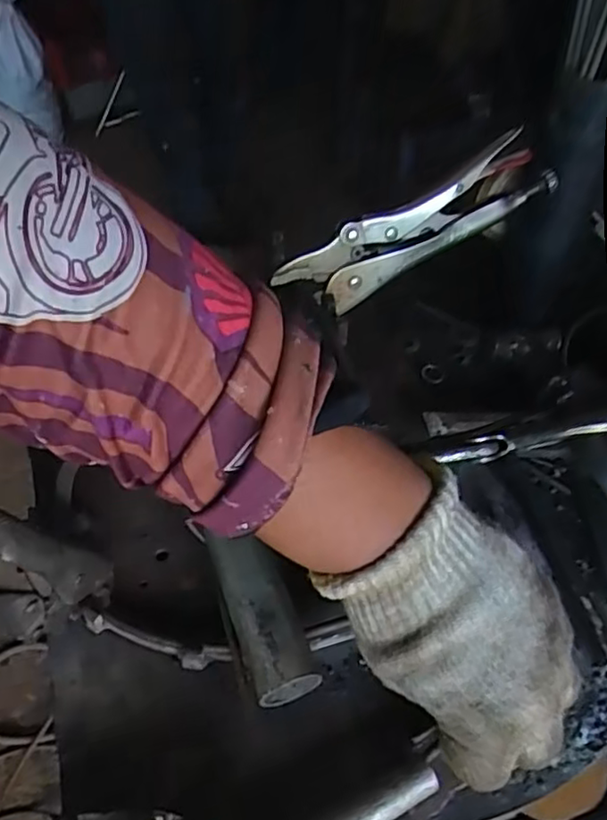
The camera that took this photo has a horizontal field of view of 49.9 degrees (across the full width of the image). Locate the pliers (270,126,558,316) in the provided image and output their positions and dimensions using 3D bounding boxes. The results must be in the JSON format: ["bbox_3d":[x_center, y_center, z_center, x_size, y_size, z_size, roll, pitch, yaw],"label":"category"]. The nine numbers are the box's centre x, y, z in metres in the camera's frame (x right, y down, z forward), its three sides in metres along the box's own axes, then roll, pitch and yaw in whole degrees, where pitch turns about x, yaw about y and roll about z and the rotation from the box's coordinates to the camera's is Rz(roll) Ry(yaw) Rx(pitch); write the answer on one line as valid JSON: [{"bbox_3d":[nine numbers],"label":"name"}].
[{"bbox_3d":[0.069,-0.111,0.390,0.179,0.055,0.023,-25,55,-16],"label":"pliers"}]

